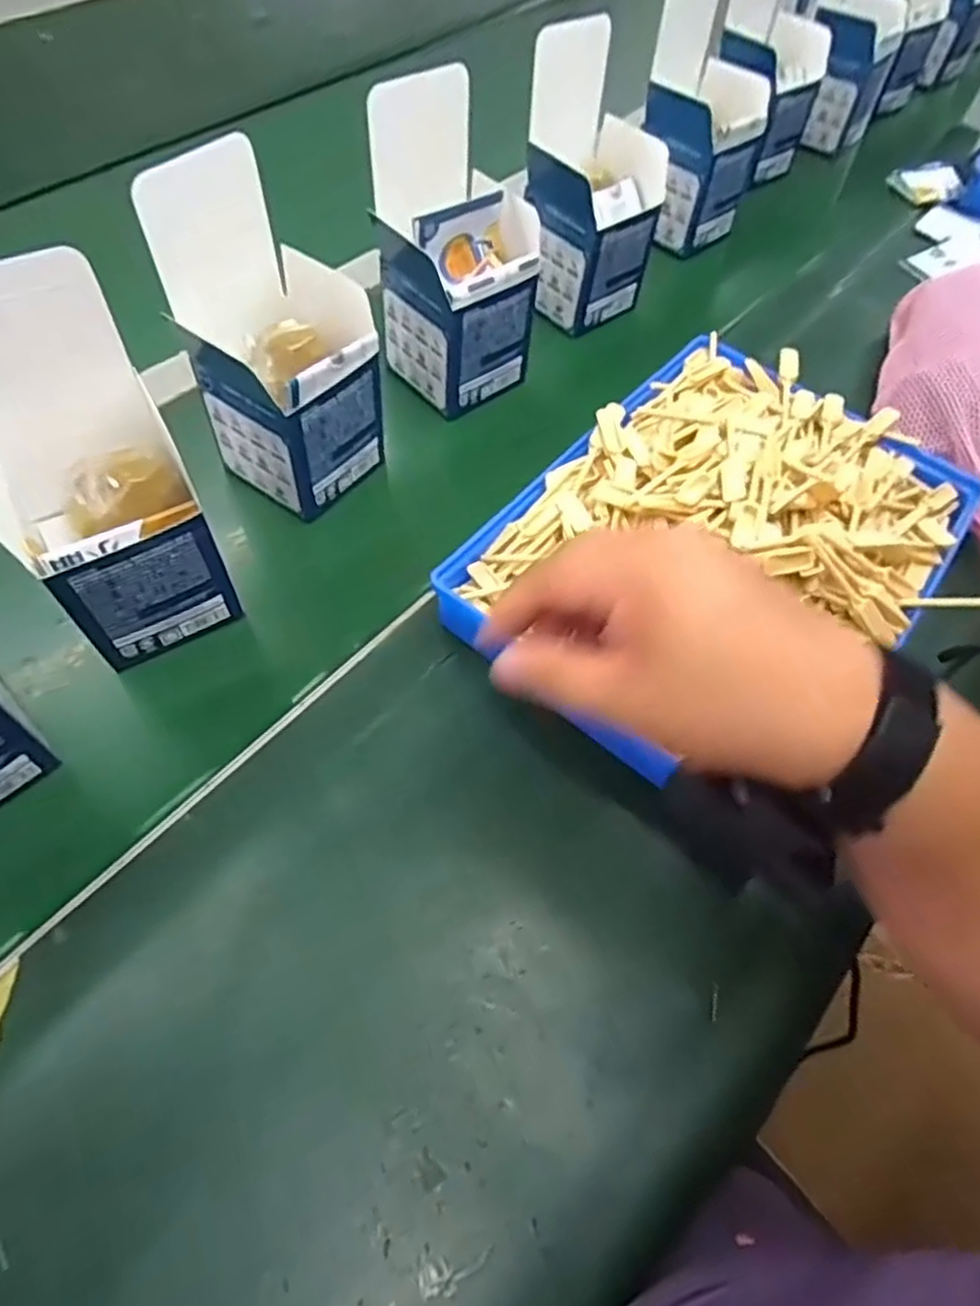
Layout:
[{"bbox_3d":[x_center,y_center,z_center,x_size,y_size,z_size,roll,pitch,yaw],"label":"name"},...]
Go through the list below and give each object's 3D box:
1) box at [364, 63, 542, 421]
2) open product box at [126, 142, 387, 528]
[{"bbox_3d":[-0.023,-0.275,0.500,0.098,0.169,0.095,-35,68,-20],"label":"box"},{"bbox_3d":[-0.126,-0.184,0.432,0.092,0.171,0.099,32,64,14],"label":"open product box"}]

